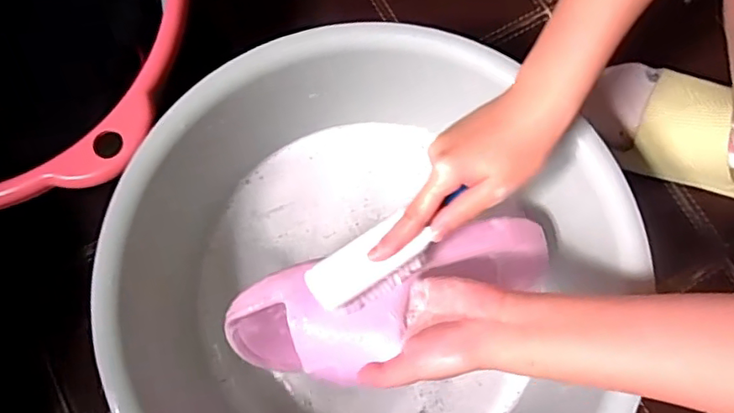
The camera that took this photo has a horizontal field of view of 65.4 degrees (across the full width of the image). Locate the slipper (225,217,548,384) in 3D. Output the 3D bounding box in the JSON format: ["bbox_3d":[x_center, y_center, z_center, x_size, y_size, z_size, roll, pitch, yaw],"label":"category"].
[{"bbox_3d":[0.021,0.074,0.444,0.252,0.088,0.081,-17,78,-9],"label":"slipper"}]

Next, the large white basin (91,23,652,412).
[{"bbox_3d":[-0.001,0.068,0.462,0.362,0.126,0.395,0,77,0],"label":"large white basin"}]

